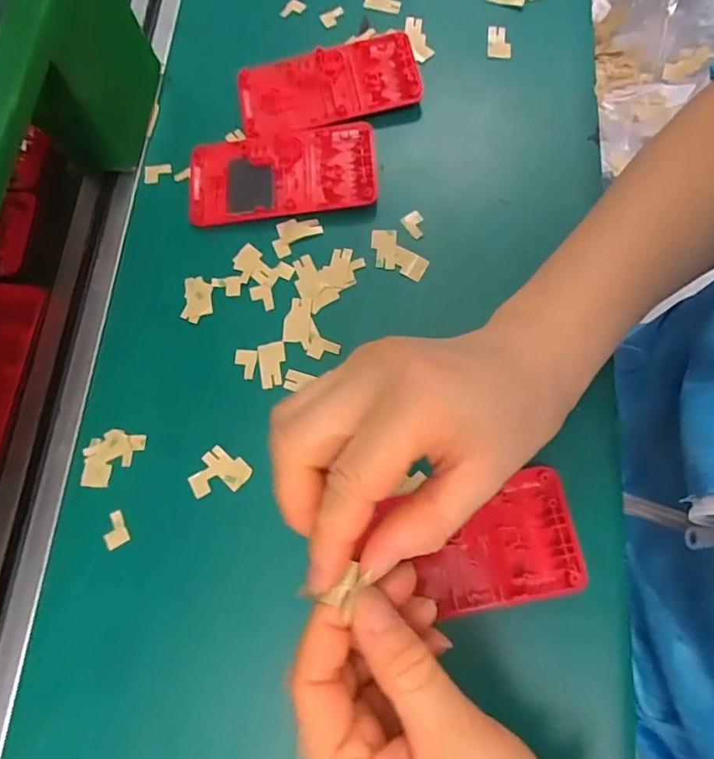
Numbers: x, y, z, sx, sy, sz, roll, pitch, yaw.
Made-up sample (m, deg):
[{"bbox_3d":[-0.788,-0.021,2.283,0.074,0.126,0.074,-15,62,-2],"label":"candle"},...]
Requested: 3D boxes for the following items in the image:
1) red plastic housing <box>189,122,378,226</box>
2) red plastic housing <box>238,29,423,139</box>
[{"bbox_3d":[-0.049,-0.136,0.351,0.121,0.015,0.062,-5,72,4],"label":"red plastic housing"},{"bbox_3d":[-0.021,-0.204,0.371,0.119,0.014,0.064,-15,71,1],"label":"red plastic housing"}]

